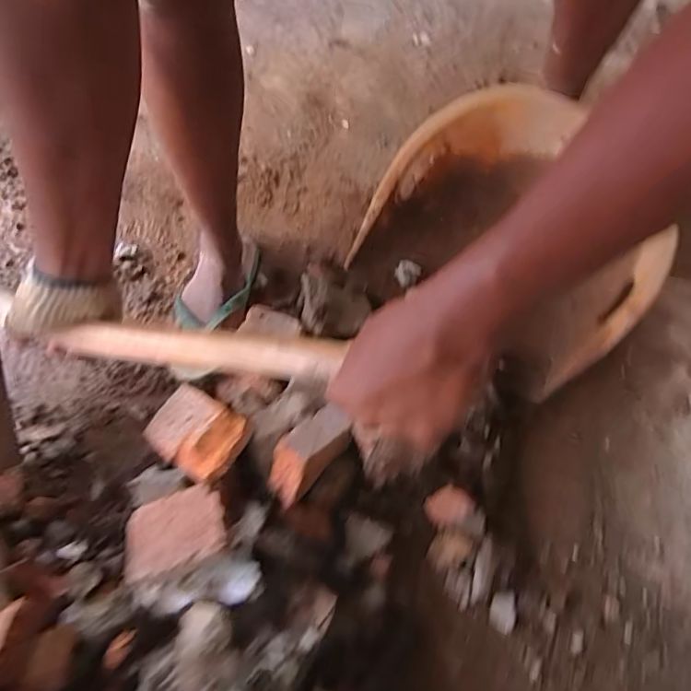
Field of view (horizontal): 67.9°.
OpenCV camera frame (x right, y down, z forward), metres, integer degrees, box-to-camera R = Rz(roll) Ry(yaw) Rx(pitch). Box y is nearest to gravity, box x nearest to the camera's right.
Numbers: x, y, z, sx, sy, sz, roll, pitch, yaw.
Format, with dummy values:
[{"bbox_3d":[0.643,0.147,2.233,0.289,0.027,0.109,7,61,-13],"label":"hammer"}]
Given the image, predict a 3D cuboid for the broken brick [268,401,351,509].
[{"bbox_3d":[-0.048,0.133,0.645,0.054,0.068,0.125,39,74,14],"label":"broken brick"}]

